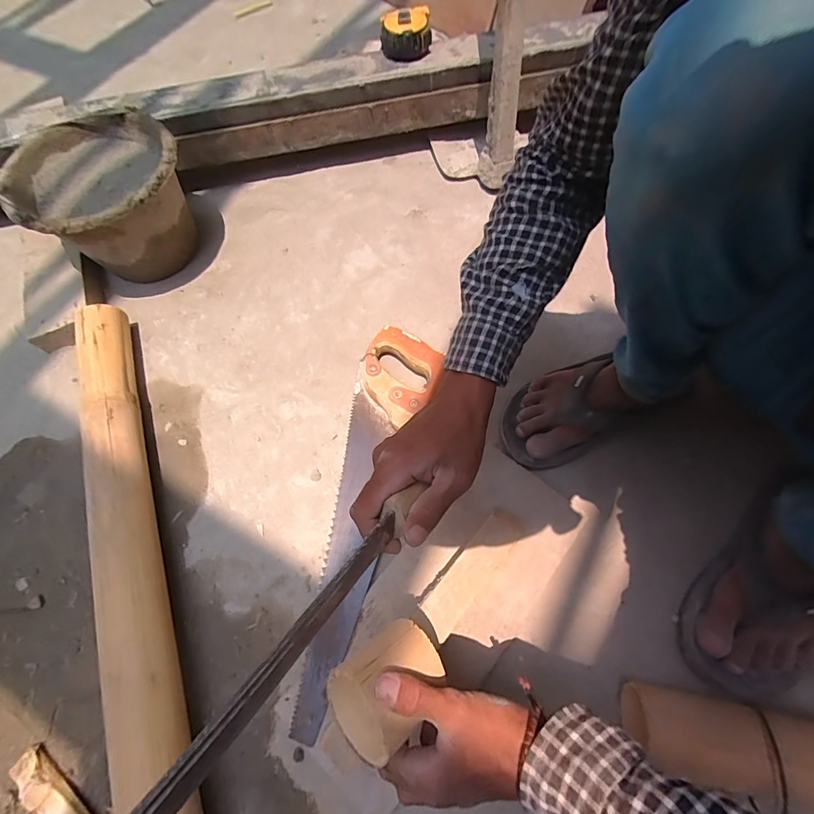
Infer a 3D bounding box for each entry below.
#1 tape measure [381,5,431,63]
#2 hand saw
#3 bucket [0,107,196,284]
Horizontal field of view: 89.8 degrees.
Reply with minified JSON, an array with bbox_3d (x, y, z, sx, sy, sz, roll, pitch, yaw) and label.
[{"bbox_3d":[-0.003,-0.625,0.683,0.085,0.047,0.073,-4,66,2],"label":"tape measure"},{"bbox_3d":[-0.036,0.118,0.513,0.111,0.031,0.488,5,67,6],"label":"hand saw"},{"bbox_3d":[-0.453,-0.318,0.654,0.232,0.159,0.242,-1,66,3],"label":"bucket"}]

